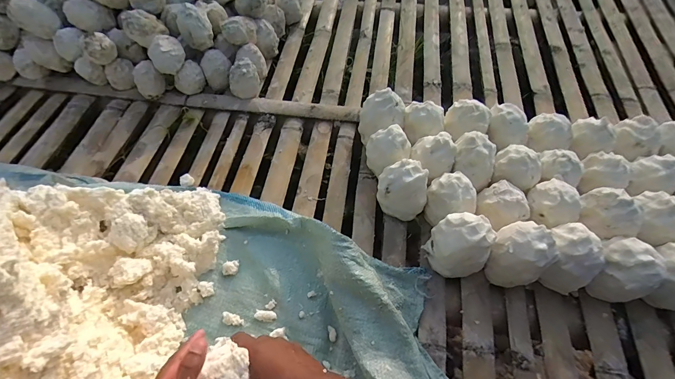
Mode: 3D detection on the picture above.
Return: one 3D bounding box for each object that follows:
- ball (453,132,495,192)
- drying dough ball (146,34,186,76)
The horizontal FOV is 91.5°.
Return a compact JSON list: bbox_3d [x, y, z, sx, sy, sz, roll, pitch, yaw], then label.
[{"bbox_3d":[0.248,-0.057,0.591,0.083,0.065,0.080,2,56,-2],"label":"ball"},{"bbox_3d":[-0.365,-0.289,0.705,0.069,0.056,0.060,-21,60,-16],"label":"drying dough ball"}]

